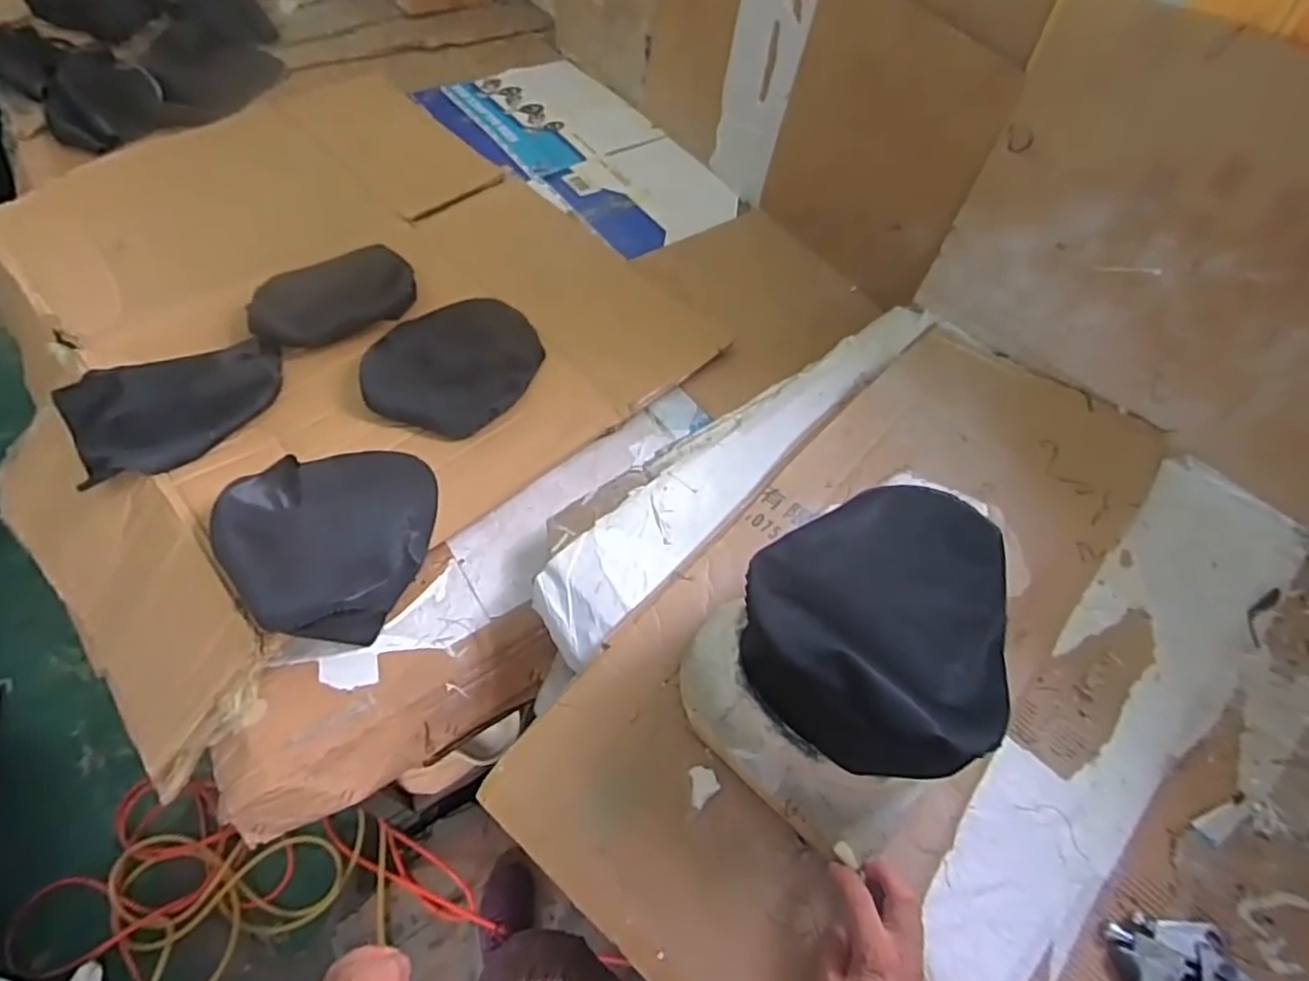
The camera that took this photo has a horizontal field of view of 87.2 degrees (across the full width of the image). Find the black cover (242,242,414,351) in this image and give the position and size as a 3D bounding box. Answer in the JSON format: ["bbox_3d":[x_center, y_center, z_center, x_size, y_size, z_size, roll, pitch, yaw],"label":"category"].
[{"bbox_3d":[-0.498,-0.301,1.062,0.247,0.079,0.106,-22,61,-18],"label":"black cover"}]

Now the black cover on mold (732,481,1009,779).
[{"bbox_3d":[0.224,0.108,0.626,0.277,0.085,0.227,-33,65,-23],"label":"black cover on mold"}]

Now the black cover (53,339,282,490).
[{"bbox_3d":[-0.658,-0.122,0.960,0.282,0.043,0.185,-31,64,-22],"label":"black cover"}]

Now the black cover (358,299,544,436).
[{"bbox_3d":[-0.299,-0.209,1.055,0.235,0.044,0.288,16,57,6],"label":"black cover"}]

